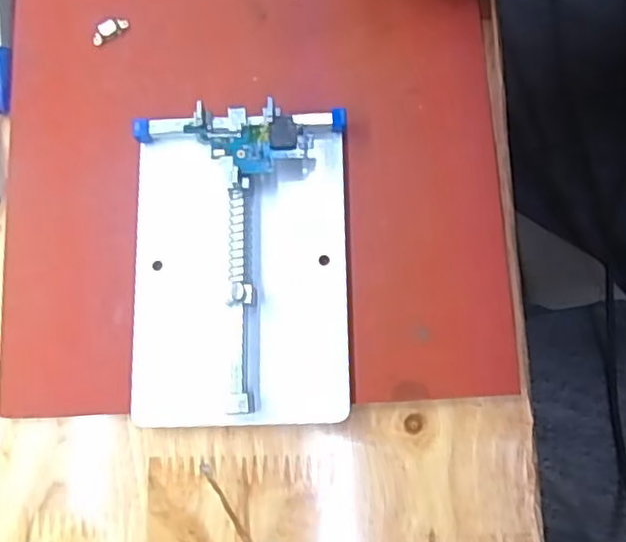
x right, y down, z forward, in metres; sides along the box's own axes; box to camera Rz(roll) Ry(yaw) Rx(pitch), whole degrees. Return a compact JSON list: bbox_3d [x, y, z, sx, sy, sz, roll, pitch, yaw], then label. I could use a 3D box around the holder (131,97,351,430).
[{"bbox_3d":[-0.028,-0.002,0.249,0.080,0.020,0.116,-2,79,2],"label":"holder"}]

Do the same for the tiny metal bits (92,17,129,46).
[{"bbox_3d":[-0.085,-0.101,0.278,0.017,0.006,0.007,-30,80,-6],"label":"tiny metal bits"}]

